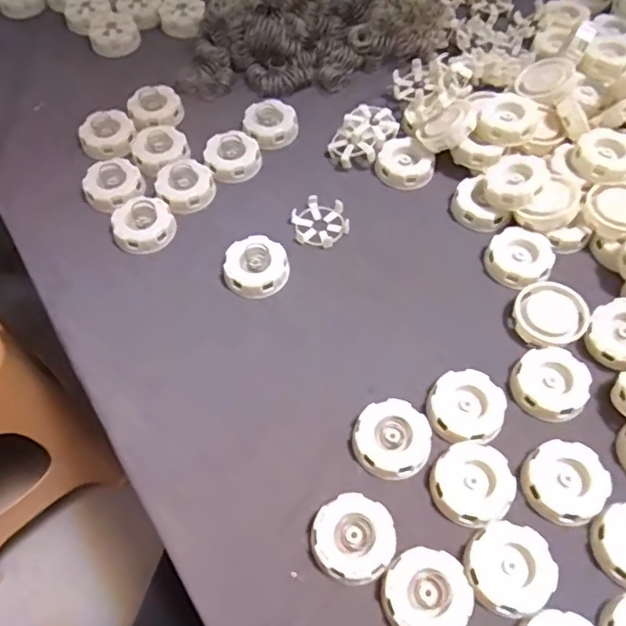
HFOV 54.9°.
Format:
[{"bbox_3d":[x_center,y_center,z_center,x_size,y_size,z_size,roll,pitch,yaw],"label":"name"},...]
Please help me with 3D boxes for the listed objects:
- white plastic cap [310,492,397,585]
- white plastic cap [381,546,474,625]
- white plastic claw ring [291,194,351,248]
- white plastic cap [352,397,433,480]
[{"bbox_3d":[0.030,0.170,0.454,0.060,0.018,0.058,0,58,1],"label":"white plastic cap"},{"bbox_3d":[0.081,0.203,0.434,0.060,0.019,0.060,0,58,1],"label":"white plastic cap"},{"bbox_3d":[0.007,-0.096,0.630,0.057,0.010,0.061,0,58,1],"label":"white plastic claw ring"},{"bbox_3d":[0.064,0.102,0.492,0.060,0.020,0.062,0,58,1],"label":"white plastic cap"}]

